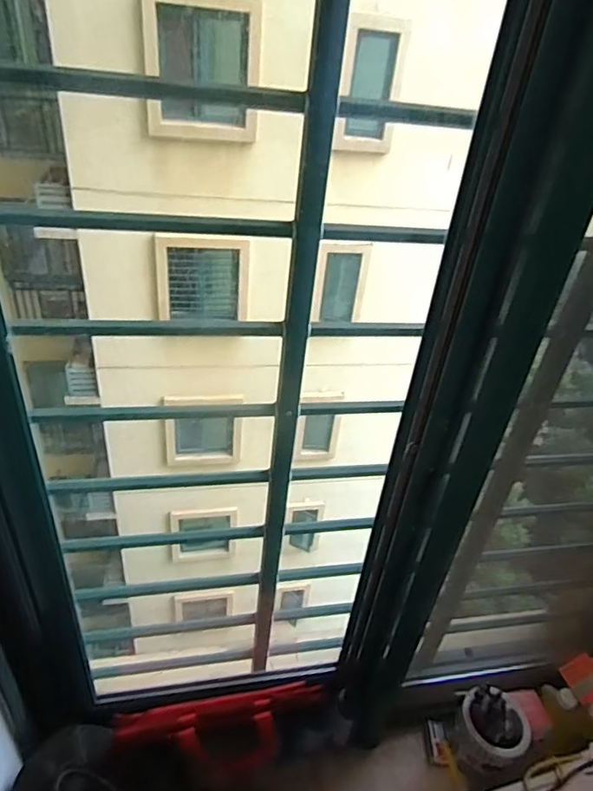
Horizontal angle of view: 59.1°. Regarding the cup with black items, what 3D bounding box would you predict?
[{"bbox_3d":[0.343,0.578,0.905,0.104,0.124,0.095,5,35,-3],"label":"cup with black items"}]

